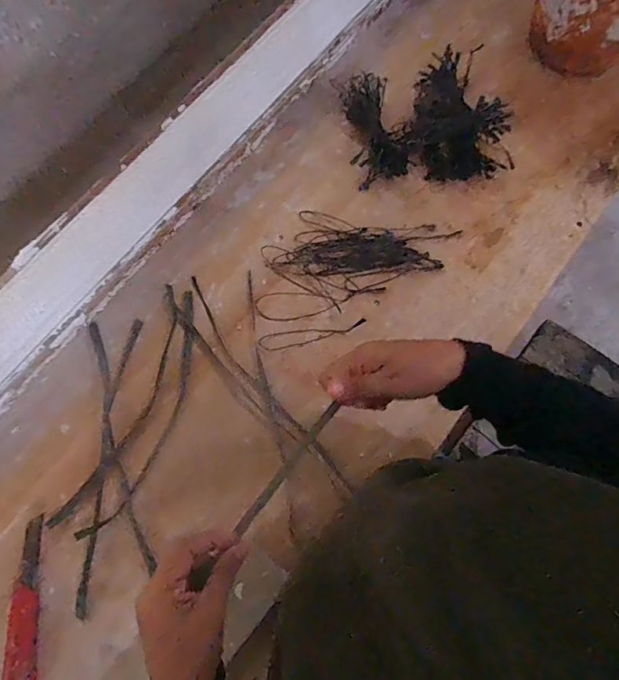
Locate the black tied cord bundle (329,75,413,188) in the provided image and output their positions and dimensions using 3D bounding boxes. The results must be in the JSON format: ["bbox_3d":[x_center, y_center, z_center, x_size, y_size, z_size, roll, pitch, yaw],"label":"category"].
[{"bbox_3d":[0.100,-0.317,0.664,0.091,0.036,0.174,-10,73,-1],"label":"black tied cord bundle"}]

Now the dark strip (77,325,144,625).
[{"bbox_3d":[-0.246,0.140,0.546,0.019,0.012,0.350,2,73,3],"label":"dark strip"}]

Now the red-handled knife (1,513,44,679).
[{"bbox_3d":[-0.318,0.303,0.500,0.036,0.013,0.192,-7,73,0],"label":"red-handled knife"}]

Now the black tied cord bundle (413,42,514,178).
[{"bbox_3d":[0.216,-0.338,0.664,0.119,0.050,0.204,-8,73,0],"label":"black tied cord bundle"}]

